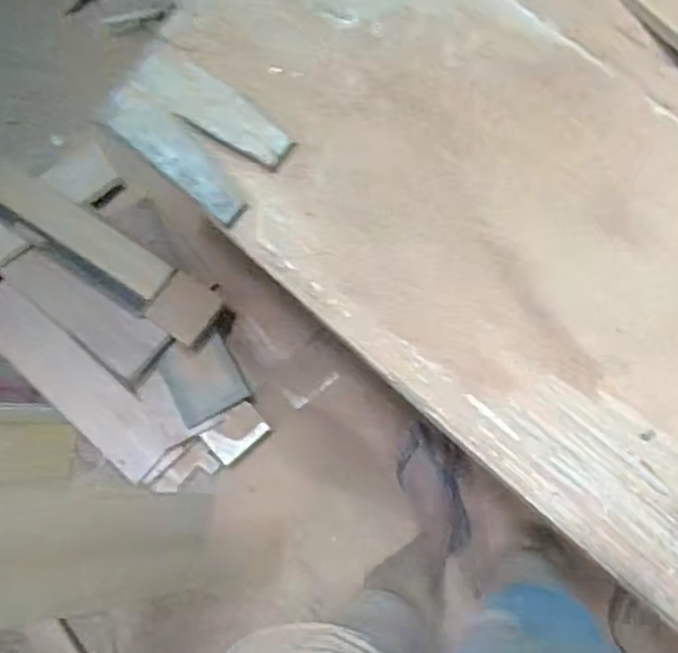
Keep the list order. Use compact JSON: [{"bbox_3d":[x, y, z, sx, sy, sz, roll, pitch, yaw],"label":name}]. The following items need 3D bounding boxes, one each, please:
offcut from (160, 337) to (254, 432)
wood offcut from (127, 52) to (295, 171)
[{"bbox_3d":[-0.249,0.093,1.313,0.132,0.026,0.154,-28,111,-27],"label":"offcut"},{"bbox_3d":[-0.134,-0.234,0.750,0.183,0.018,0.060,29,79,-1],"label":"wood offcut"}]

